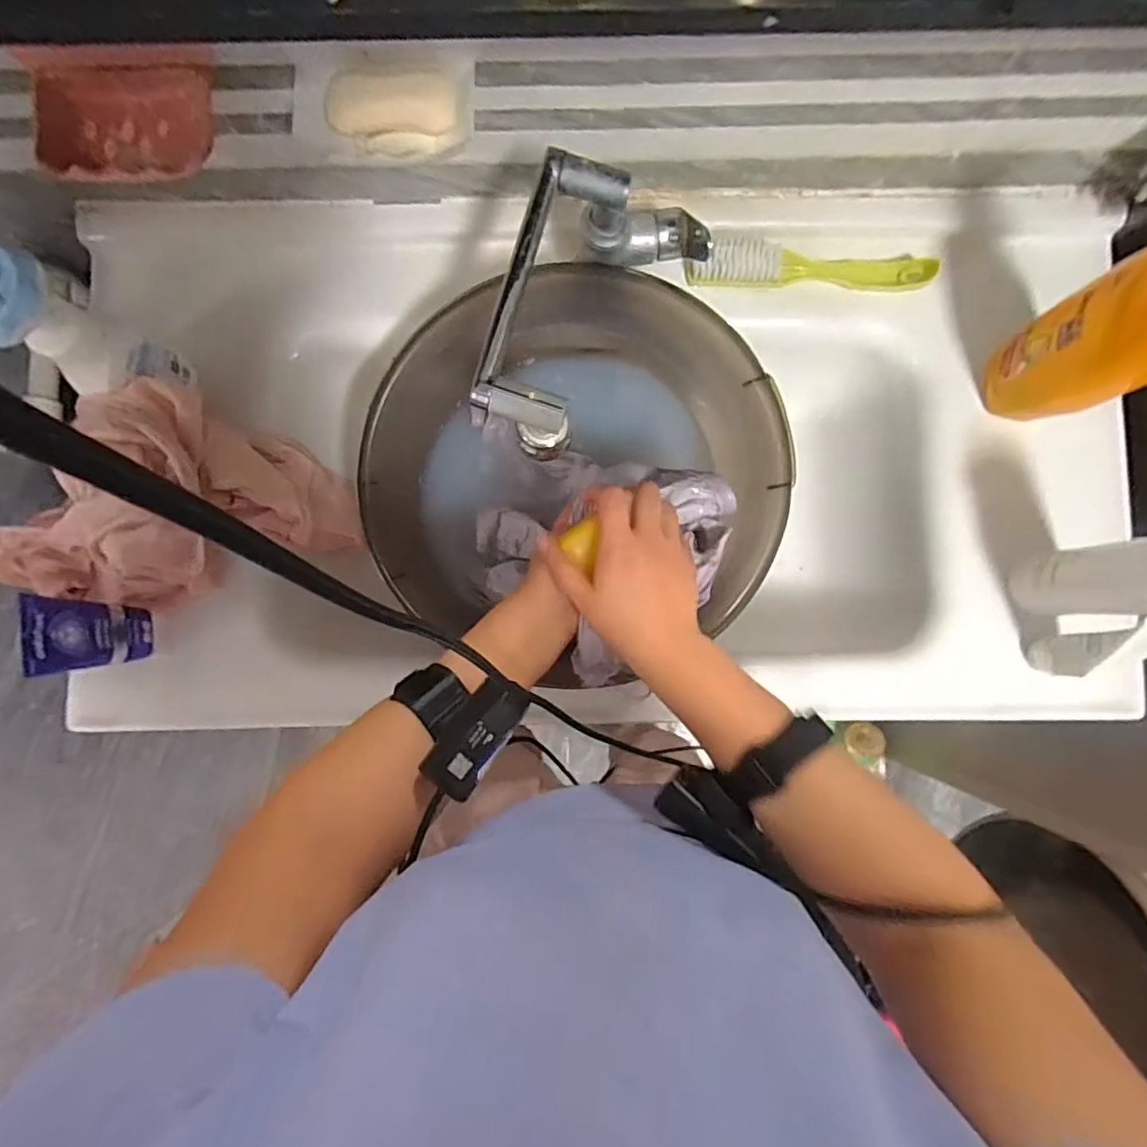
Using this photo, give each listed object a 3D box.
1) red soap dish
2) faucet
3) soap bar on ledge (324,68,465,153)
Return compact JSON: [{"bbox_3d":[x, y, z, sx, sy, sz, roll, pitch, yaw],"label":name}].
[{"bbox_3d":[-0.330,-0.338,0.438,0.127,0.034,0.094,-7,85,-1],"label":"red soap dish"},{"bbox_3d":[0.014,-0.209,0.463,0.123,0.091,0.243,22,86,2],"label":"faucet"},{"bbox_3d":[-0.131,-0.340,0.434,0.094,0.013,0.053,6,85,0],"label":"soap bar on ledge"}]

